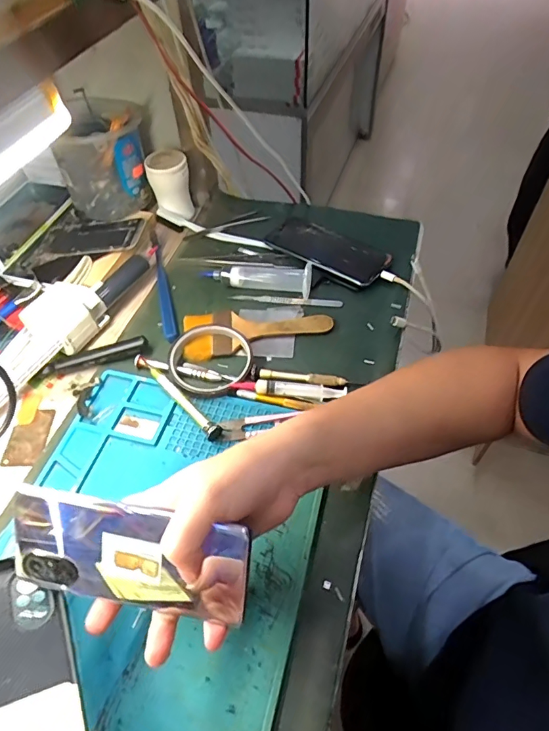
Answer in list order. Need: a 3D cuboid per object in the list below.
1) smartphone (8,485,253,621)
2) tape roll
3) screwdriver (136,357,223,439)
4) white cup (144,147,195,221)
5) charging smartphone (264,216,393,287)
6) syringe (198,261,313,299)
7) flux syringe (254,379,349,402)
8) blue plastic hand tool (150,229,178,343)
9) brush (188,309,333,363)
[{"bbox_3d":[-0.095,0.123,0.297,0.158,0.071,0.011,7,13,8],"label":"smartphone"},{"bbox_3d":[-0.066,-0.007,0.472,0.085,0.015,0.089,-1,53,1],"label":"tape roll"},{"bbox_3d":[-0.098,0.029,0.447,0.012,0.015,0.129,-39,61,-24],"label":"screwdriver"},{"bbox_3d":[-0.140,-0.242,0.609,0.052,0.082,0.047,-13,54,-8],"label":"white cup"},{"bbox_3d":[0.062,-0.149,0.572,0.162,0.014,0.071,33,60,24],"label":"charging smartphone"},{"bbox_3d":[-0.020,-0.111,0.542,0.132,0.022,0.040,13,54,11],"label":"syringe"},{"bbox_3d":[0.026,0.023,0.447,0.087,0.017,0.020,5,53,5],"label":"flux syringe"},{"bbox_3d":[-0.137,-0.100,0.551,0.014,0.014,0.185,-13,54,-8],"label":"blue plastic hand tool"},{"bbox_3d":[-0.019,-0.044,0.504,0.161,0.009,0.062,-7,53,-4],"label":"brush"}]

